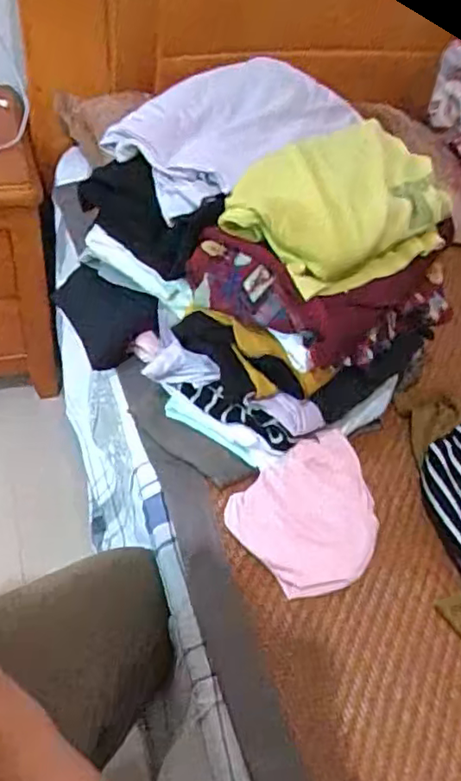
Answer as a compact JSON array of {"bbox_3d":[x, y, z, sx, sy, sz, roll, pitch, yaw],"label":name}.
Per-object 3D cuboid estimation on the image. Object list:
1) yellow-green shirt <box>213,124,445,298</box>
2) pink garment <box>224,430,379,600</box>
[{"bbox_3d":[0.102,-0.166,0.552,0.200,0.066,0.130,-28,58,-30],"label":"yellow-green shirt"},{"bbox_3d":[0.077,0.123,0.574,0.128,0.079,0.121,-22,55,-27],"label":"pink garment"}]

